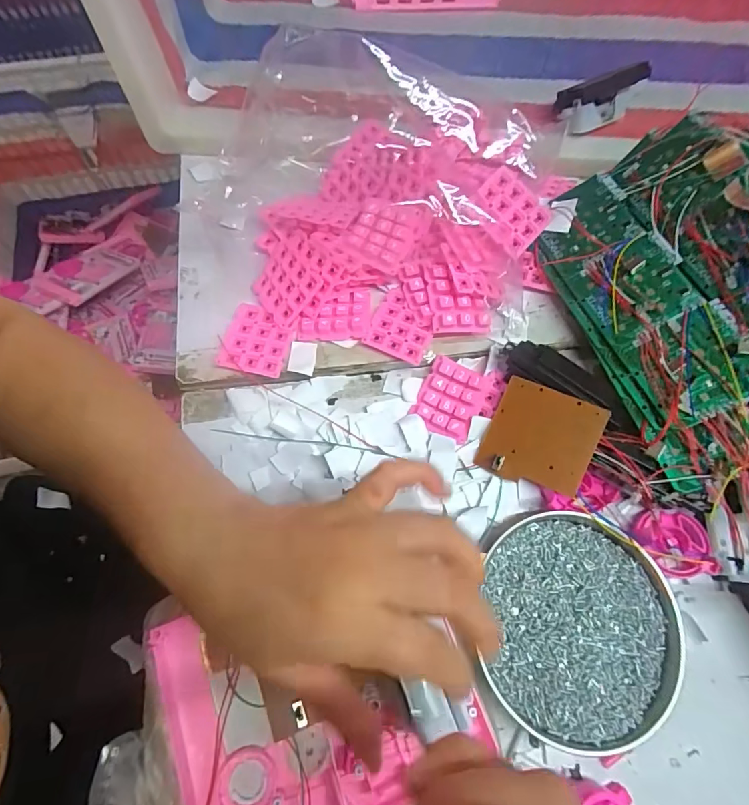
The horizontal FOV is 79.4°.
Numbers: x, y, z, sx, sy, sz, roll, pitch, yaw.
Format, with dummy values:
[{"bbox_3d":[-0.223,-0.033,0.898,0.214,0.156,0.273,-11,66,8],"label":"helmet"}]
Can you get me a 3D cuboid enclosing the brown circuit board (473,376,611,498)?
[{"bbox_3d":[0.123,0.027,0.335,0.073,0.005,0.074,24,86,25],"label":"brown circuit board"}]

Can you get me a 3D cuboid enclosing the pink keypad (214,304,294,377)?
[{"bbox_3d":[-0.094,-0.048,0.362,0.051,0.012,0.057,10,70,2],"label":"pink keypad"}]

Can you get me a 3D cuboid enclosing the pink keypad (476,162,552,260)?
[{"bbox_3d":[0.108,-0.153,0.361,0.060,0.009,0.053,42,84,-3],"label":"pink keypad"}]

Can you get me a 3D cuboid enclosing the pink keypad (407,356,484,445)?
[{"bbox_3d":[0.060,-0.004,0.358,0.046,0.013,0.058,24,70,7],"label":"pink keypad"}]

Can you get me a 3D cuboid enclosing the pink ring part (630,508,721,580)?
[{"bbox_3d":[0.212,0.101,0.322,0.050,0.013,0.047,1,69,-2],"label":"pink ring part"}]

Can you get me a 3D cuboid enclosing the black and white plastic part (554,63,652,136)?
[{"bbox_3d":[0.222,-0.291,0.433,0.100,0.041,0.039,-20,71,-9],"label":"black and white plastic part"}]

